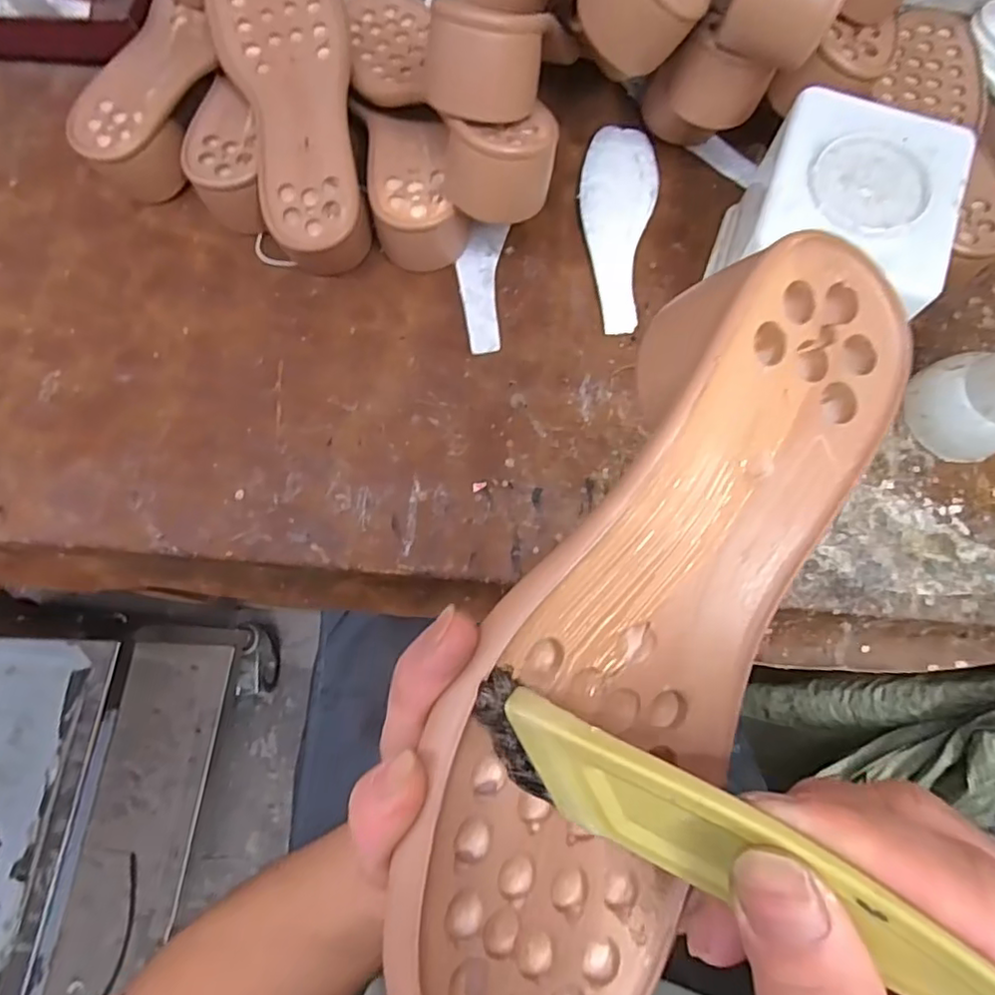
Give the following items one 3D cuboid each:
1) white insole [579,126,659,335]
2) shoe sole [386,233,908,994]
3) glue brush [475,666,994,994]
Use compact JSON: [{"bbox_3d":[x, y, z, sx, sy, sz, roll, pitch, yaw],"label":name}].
[{"bbox_3d":[0.088,-0.201,0.453,0.054,0.010,0.168,4,77,2],"label":"white insole"},{"bbox_3d":[0.045,0.034,0.175,0.086,0.040,0.236,28,87,-16],"label":"shoe sole"},{"bbox_3d":[0.049,0.079,0.135,0.124,0.032,0.008,20,36,29],"label":"glue brush"}]

